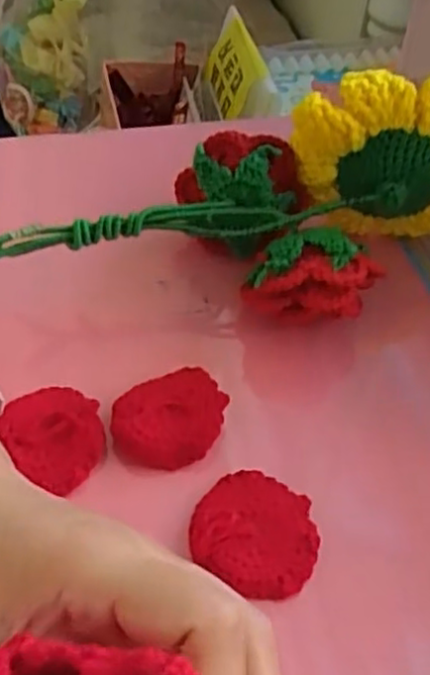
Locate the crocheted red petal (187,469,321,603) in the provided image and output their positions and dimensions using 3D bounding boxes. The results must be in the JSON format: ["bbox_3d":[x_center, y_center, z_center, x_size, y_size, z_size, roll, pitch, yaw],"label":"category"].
[{"bbox_3d":[0.017,0.080,0.285,0.052,0.009,0.050,2,51,-2],"label":"crocheted red petal"}]

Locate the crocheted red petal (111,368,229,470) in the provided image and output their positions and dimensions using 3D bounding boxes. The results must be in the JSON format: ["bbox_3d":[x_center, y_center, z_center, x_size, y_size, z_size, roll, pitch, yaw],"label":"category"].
[{"bbox_3d":[-0.021,0.036,0.313,0.051,0.013,0.043,-20,66,-5],"label":"crocheted red petal"}]

